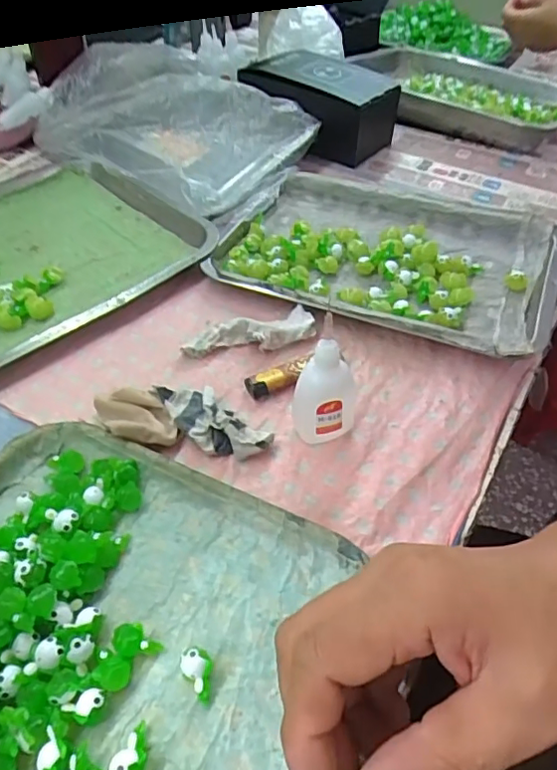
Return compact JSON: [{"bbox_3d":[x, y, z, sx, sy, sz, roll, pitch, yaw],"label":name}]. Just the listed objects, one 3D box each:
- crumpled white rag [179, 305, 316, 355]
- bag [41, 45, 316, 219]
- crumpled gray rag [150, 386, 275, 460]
[{"bbox_3d":[-0.025,-0.044,0.466,0.108,0.021,0.037,-8,49,-9],"label":"crumpled white rag"},{"bbox_3d":[-0.128,-0.301,0.639,0.345,0.067,0.210,30,54,22],"label":"bag"},{"bbox_3d":[-0.051,0.025,0.402,0.088,0.025,0.036,28,53,21],"label":"crumpled gray rag"}]

